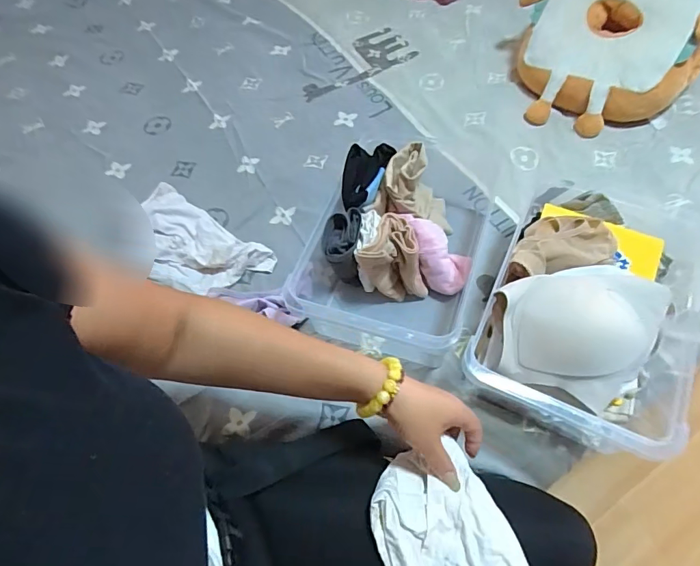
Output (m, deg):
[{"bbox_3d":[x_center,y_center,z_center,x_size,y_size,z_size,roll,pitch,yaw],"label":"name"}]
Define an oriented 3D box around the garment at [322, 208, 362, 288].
[{"bbox_3d":[-0.009,-0.048,0.673,0.053,0.104,0.084,1,60,4],"label":"garment"}]

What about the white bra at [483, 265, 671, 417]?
[{"bbox_3d":[0.267,0.051,0.537,0.180,0.070,0.177,17,62,13],"label":"white bra"}]

